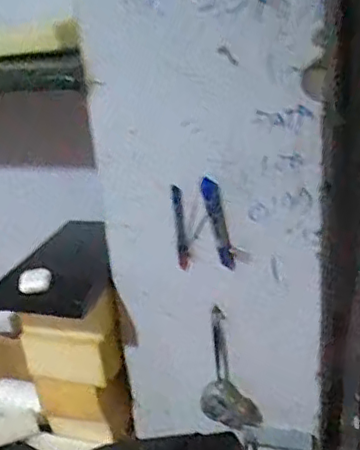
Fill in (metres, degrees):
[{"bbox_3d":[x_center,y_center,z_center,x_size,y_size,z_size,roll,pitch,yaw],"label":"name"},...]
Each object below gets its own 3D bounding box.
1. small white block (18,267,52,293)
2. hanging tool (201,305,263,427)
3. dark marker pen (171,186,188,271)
[{"bbox_3d":[-0.222,0.085,0.937,0.049,0.028,0.035,-11,23,-14],"label":"small white block"},{"bbox_3d":[0.078,0.230,0.967,0.089,0.199,0.038,-1,23,9],"label":"hanging tool"},{"bbox_3d":[0.000,0.007,0.904,0.015,0.132,0.016,-2,23,7],"label":"dark marker pen"}]

